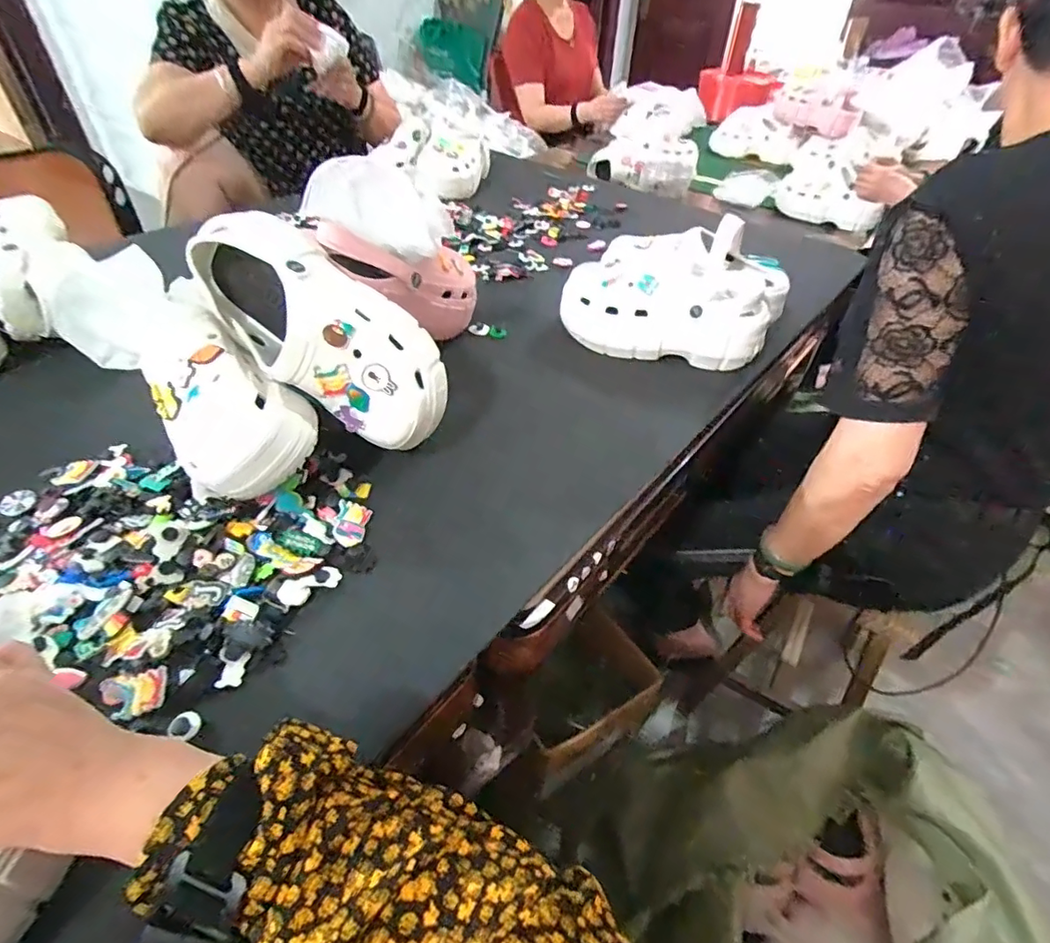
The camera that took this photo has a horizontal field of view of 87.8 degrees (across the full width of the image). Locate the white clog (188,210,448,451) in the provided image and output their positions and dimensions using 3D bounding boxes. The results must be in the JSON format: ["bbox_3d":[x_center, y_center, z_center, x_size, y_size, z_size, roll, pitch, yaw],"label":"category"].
[{"bbox_3d":[-0.181,-0.124,0.495,0.253,0.084,0.119,43,47,-12],"label":"white clog"}]

